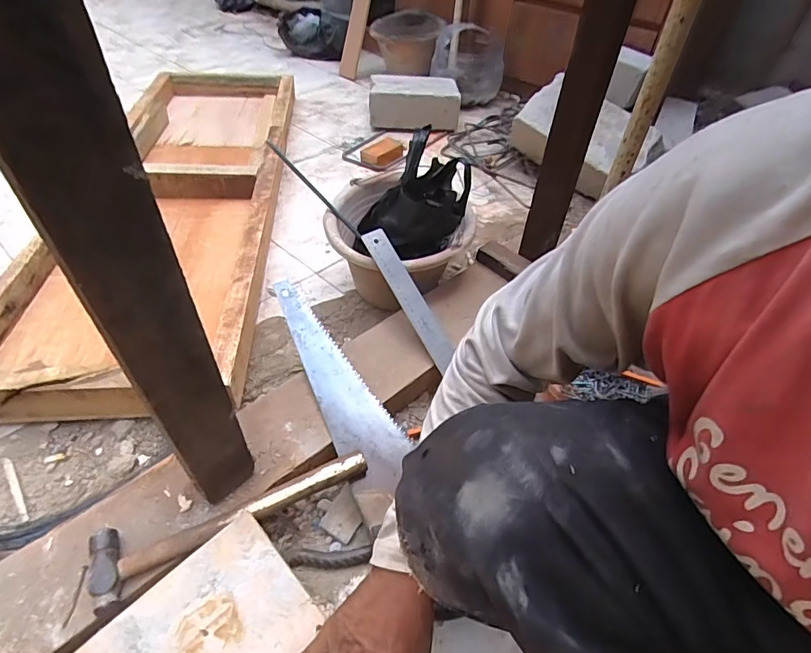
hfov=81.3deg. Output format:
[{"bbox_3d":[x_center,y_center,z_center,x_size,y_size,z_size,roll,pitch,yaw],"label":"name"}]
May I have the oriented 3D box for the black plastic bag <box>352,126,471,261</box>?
[{"bbox_3d":[0.012,-0.221,0.765,0.183,0.166,0.196,2,44,-3],"label":"black plastic bag"}]

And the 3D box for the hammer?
[{"bbox_3d":[-0.184,0.195,0.521,0.286,0.025,0.069,-22,51,-25],"label":"hammer"}]

